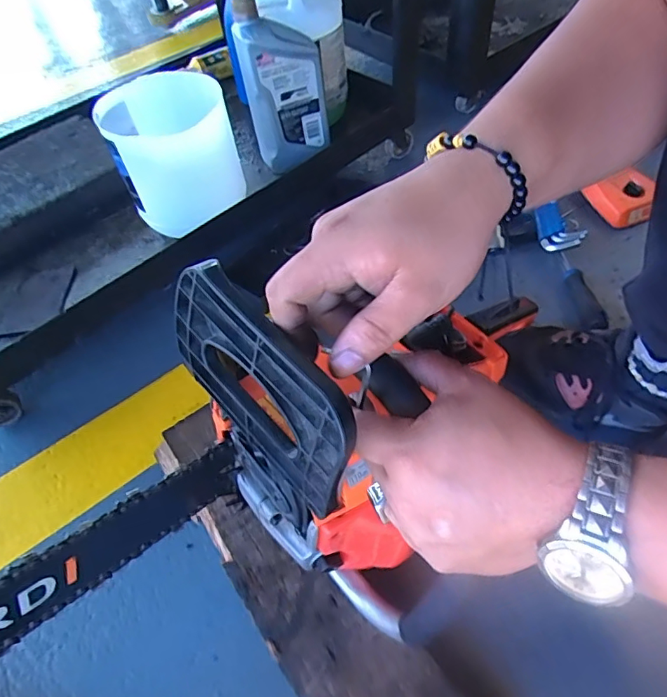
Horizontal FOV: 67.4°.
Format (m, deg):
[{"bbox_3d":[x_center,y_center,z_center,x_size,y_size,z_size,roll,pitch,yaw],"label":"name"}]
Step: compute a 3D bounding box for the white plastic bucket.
[{"bbox_3d":[-0.203,-0.249,0.657,0.146,0.155,0.133,-3,53,3],"label":"white plastic bucket"}]

